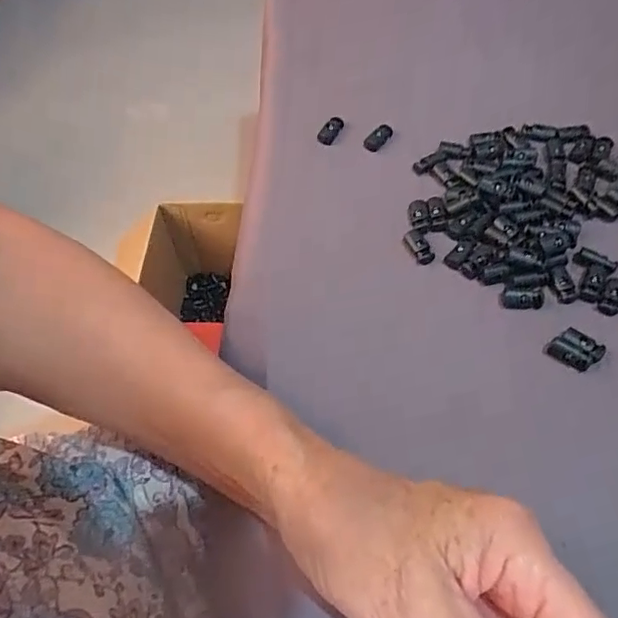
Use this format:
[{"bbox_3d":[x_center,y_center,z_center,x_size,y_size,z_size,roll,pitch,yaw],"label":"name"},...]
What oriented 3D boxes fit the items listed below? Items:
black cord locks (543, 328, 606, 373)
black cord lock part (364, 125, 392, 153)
[{"bbox_3d":[0.135,0.020,0.290,0.024,0.008,0.019,36,67,20],"label":"black cord locks"},{"bbox_3d":[0.046,-0.114,0.380,0.020,0.013,0.008,-38,65,-18],"label":"black cord lock part"}]

